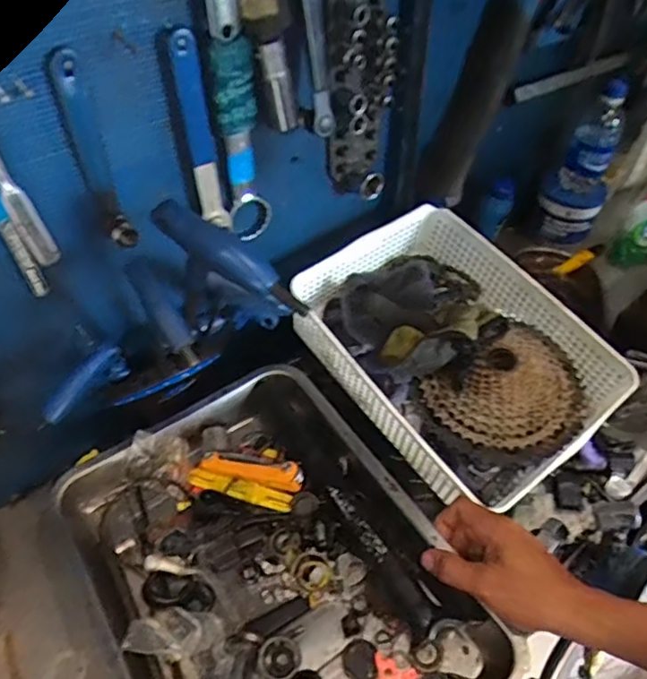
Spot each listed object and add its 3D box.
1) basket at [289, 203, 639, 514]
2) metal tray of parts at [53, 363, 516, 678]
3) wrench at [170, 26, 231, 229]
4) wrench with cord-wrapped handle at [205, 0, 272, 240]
[{"bbox_3d":[0.145,0.013,0.674,0.246,0.111,0.332,-30,54,-25],"label":"basket"},{"bbox_3d":[-0.053,0.211,0.541,0.277,0.061,0.377,-26,52,-22],"label":"metal tray of parts"},{"bbox_3d":[-0.110,-0.181,0.531,0.026,0.180,0.016,-10,48,-9],"label":"wrench"},{"bbox_3d":[-0.080,-0.205,0.546,0.046,0.259,0.028,-23,55,-20],"label":"wrench with cord-wrapped handle"}]

